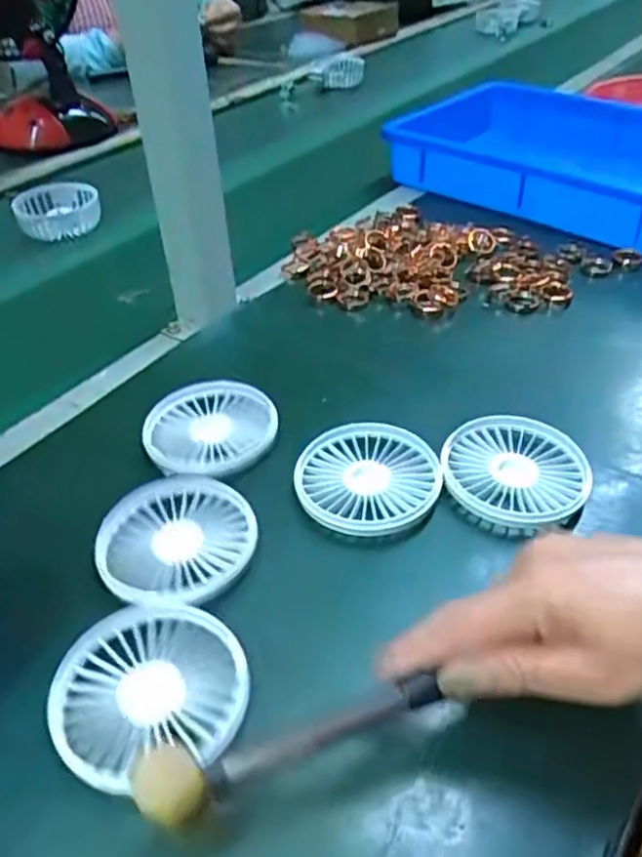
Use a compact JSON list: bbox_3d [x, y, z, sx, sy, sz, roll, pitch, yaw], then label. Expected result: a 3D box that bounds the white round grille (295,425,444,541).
[{"bbox_3d":[0.028,0.034,0.423,0.085,0.019,0.086,-2,40,1],"label":"white round grille"}]

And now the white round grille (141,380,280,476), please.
[{"bbox_3d":[-0.074,-0.001,0.457,0.088,0.011,0.087,-2,40,1],"label":"white round grille"}]

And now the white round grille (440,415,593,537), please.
[{"bbox_3d":[0.121,0.029,0.425,0.087,0.021,0.085,-1,42,1],"label":"white round grille"}]

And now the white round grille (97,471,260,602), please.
[{"bbox_3d":[-0.083,0.062,0.389,0.089,0.009,0.090,-2,40,1],"label":"white round grille"}]

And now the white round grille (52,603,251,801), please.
[{"bbox_3d":[-0.081,0.121,0.323,0.089,0.007,0.085,-2,40,1],"label":"white round grille"}]

